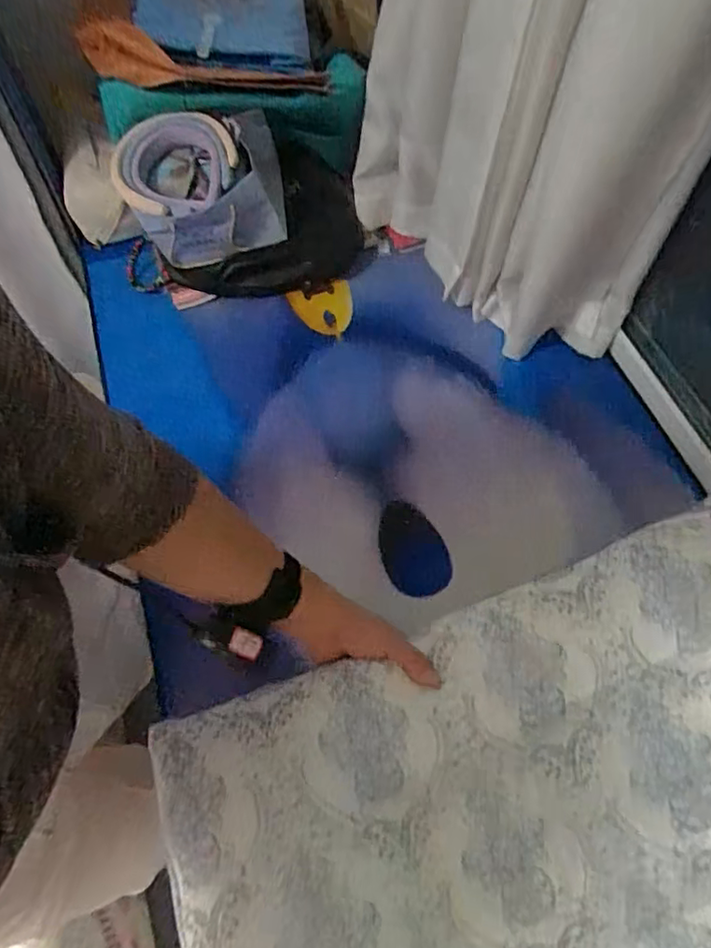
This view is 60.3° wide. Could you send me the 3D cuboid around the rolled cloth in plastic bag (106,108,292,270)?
[{"bbox_3d":[-0.229,-0.414,0.921,0.232,0.154,0.144,-7,61,-3],"label":"rolled cloth in plastic bag"}]

